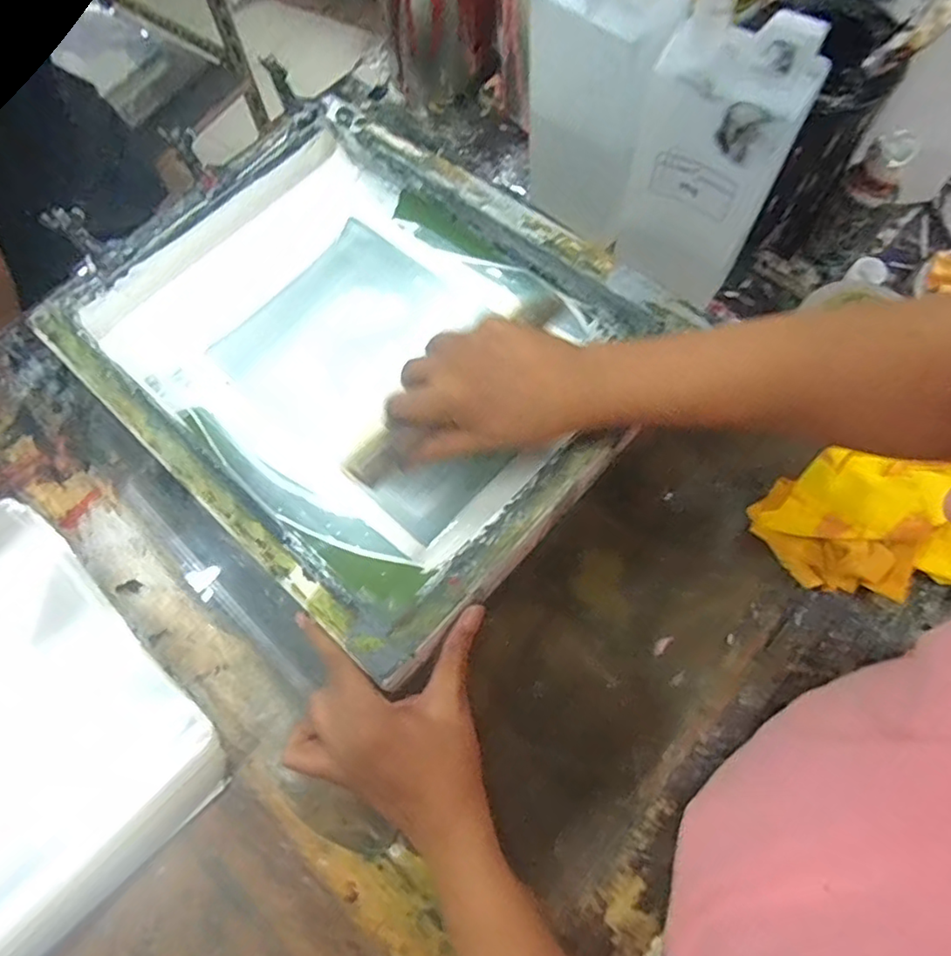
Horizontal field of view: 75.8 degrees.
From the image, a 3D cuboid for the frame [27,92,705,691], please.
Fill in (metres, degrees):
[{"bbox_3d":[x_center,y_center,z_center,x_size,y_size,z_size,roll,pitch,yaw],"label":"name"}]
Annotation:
[{"bbox_3d":[-0.094,-0.113,0.504,0.435,0.062,0.346,40,75,17],"label":"frame"}]

